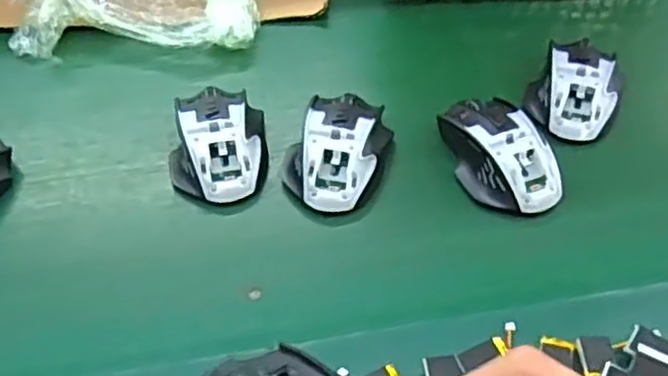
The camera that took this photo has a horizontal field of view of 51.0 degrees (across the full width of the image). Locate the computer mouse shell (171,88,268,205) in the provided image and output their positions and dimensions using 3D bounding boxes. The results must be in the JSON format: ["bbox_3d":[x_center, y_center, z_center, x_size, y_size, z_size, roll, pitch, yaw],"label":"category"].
[{"bbox_3d":[-0.093,-0.039,0.549,0.076,0.034,0.106,-5,49,-6],"label":"computer mouse shell"}]

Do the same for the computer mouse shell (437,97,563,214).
[{"bbox_3d":[0.127,-0.030,0.540,0.067,0.032,0.105,-11,50,-12],"label":"computer mouse shell"}]

